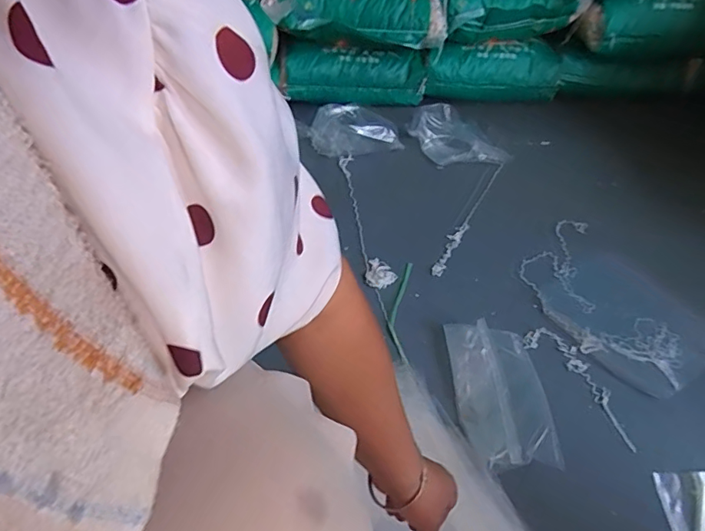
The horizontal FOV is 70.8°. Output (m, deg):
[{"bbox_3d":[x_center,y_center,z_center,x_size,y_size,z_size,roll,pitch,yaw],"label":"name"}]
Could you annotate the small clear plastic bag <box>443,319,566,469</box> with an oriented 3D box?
[{"bbox_3d":[0.218,0.181,0.726,0.130,0.025,0.235,-1,42,0],"label":"small clear plastic bag"}]

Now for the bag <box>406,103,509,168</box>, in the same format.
[{"bbox_3d":[0.242,-0.298,1.175,0.119,0.078,0.237,-30,54,-26],"label":"bag"}]

